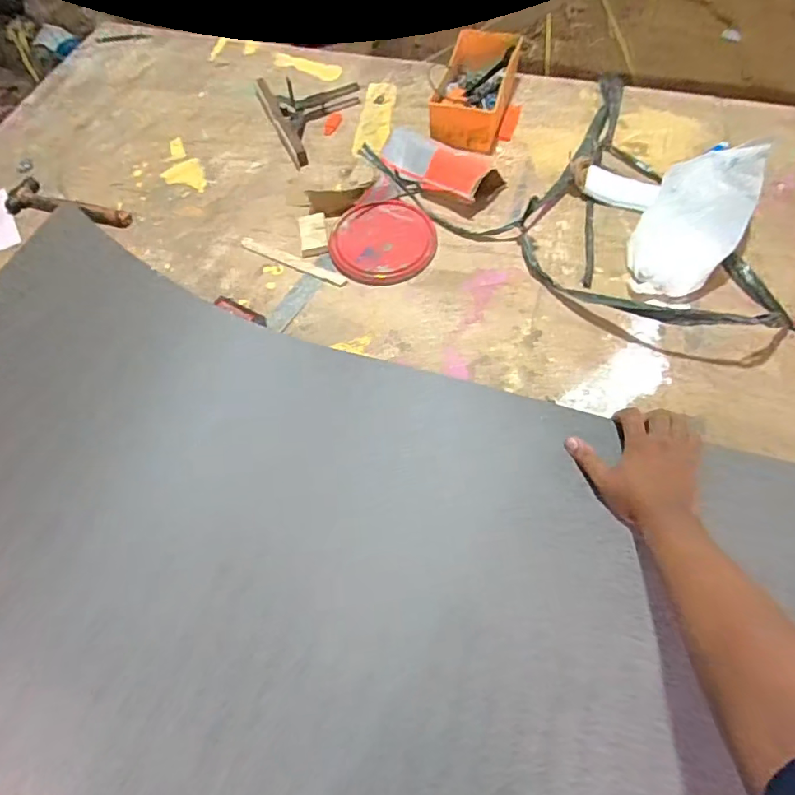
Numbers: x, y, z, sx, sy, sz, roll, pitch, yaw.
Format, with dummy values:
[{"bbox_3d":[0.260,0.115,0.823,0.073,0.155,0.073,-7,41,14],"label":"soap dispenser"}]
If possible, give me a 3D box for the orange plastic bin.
[{"bbox_3d":[0.149,-0.587,0.962,0.139,0.079,0.257,15,63,12],"label":"orange plastic bin"}]

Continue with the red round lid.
[{"bbox_3d":[-0.022,-0.262,0.837,0.175,0.022,0.162,-2,60,3],"label":"red round lid"}]

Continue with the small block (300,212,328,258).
[{"bbox_3d":[-0.143,-0.278,0.860,0.046,0.018,0.085,-9,60,-1],"label":"small block"}]

